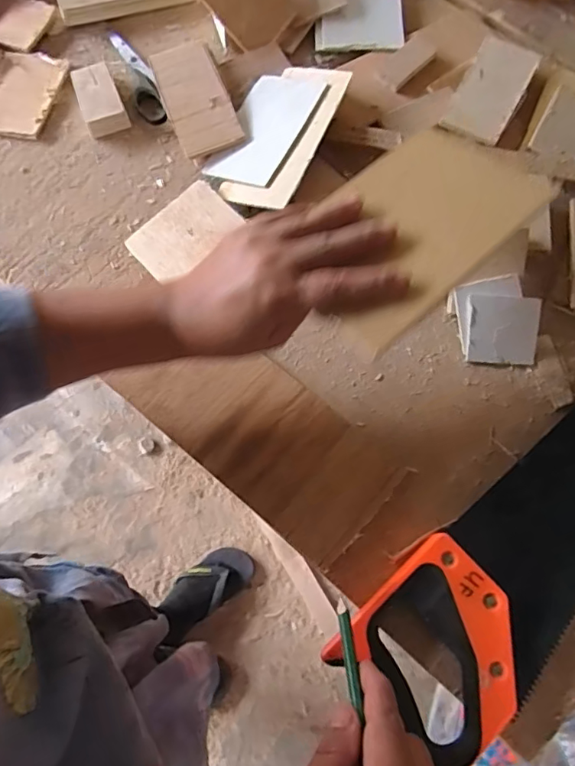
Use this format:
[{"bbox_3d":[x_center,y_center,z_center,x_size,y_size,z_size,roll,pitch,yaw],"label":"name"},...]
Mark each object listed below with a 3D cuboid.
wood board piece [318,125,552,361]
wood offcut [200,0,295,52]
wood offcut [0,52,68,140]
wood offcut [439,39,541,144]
[{"bbox_3d":[0.082,-0.106,0.346,0.173,0.006,0.103,-41,69,-14],"label":"wood board piece"},{"bbox_3d":[-0.038,-0.373,0.509,0.063,0.010,0.079,-42,112,17],"label":"wood offcut"},{"bbox_3d":[-0.262,-0.284,0.505,0.071,0.008,0.095,15,72,4],"label":"wood offcut"},{"bbox_3d":[0.194,-0.280,0.496,0.057,0.014,0.132,29,73,8],"label":"wood offcut"}]

